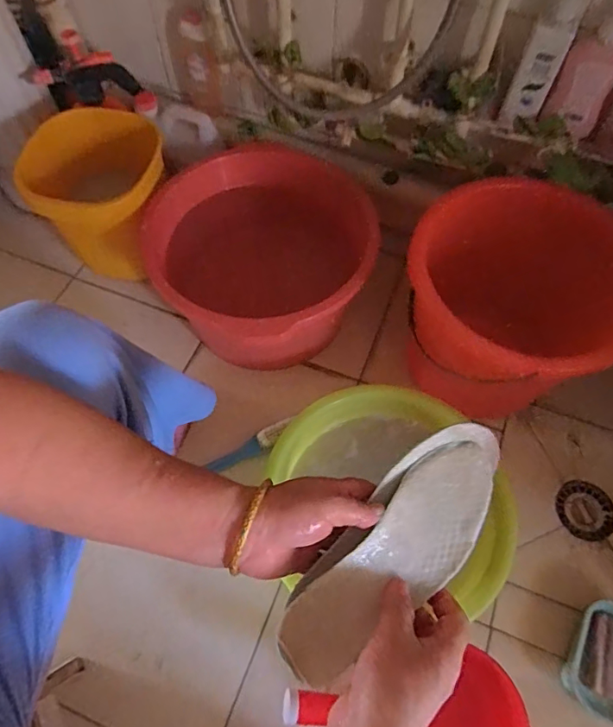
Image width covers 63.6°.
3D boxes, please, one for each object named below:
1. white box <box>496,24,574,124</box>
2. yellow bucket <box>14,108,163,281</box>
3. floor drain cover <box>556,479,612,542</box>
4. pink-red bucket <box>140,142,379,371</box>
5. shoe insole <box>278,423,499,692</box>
[{"bbox_3d":[0.295,-0.367,0.638,0.049,0.119,0.019,12,62,6],"label":"white box"},{"bbox_3d":[-0.338,-0.280,0.881,0.201,0.236,0.214,-13,62,-7],"label":"yellow bucket"},{"bbox_3d":[0.437,0.227,0.769,0.083,0.006,0.089,19,63,10],"label":"floor drain cover"},{"bbox_3d":[-0.079,-0.168,0.848,0.350,0.193,0.371,0,62,0],"label":"pink-red bucket"},{"bbox_3d":[0.075,0.136,0.371,0.082,0.011,0.225,45,66,3],"label":"shoe insole"}]

